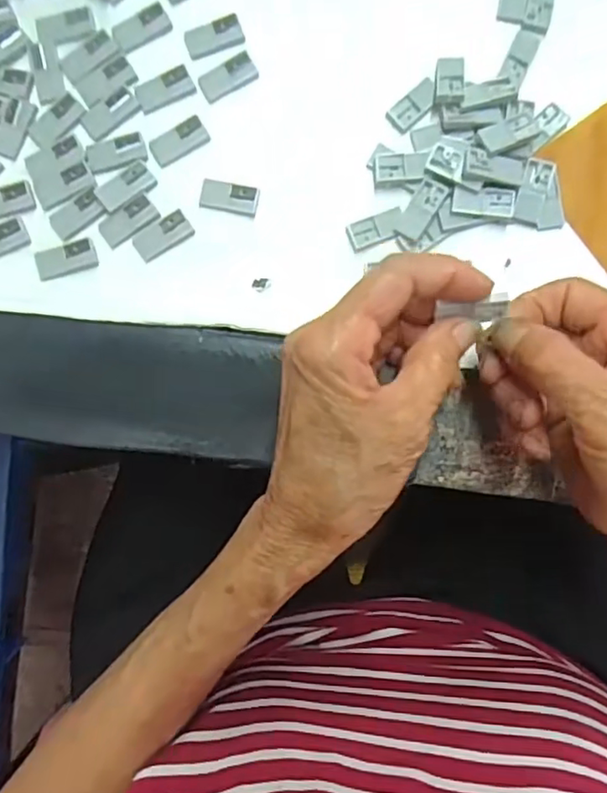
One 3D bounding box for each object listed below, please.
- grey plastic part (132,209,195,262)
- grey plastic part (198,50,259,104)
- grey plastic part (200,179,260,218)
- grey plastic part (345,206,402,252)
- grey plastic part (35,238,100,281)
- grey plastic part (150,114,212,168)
[{"bbox_3d":[-0.067,-0.077,0.286,0.027,0.004,0.014,-32,88,-1],"label":"grey plastic part"},{"bbox_3d":[-0.036,-0.156,0.291,0.028,0.004,0.014,-29,88,-1],"label":"grey plastic part"},{"bbox_3d":[-0.035,-0.095,0.287,0.027,0.004,0.014,9,88,0],"label":"grey plastic part"},{"bbox_3d":[0.035,-0.080,0.287,0.027,0.004,0.013,-21,88,-1],"label":"grey plastic part"},{"bbox_3d":[-0.112,-0.065,0.283,0.028,0.004,0.014,-17,88,-1],"label":"grey plastic part"},{"bbox_3d":[-0.060,-0.123,0.288,0.028,0.004,0.014,-29,88,-1],"label":"grey plastic part"}]

